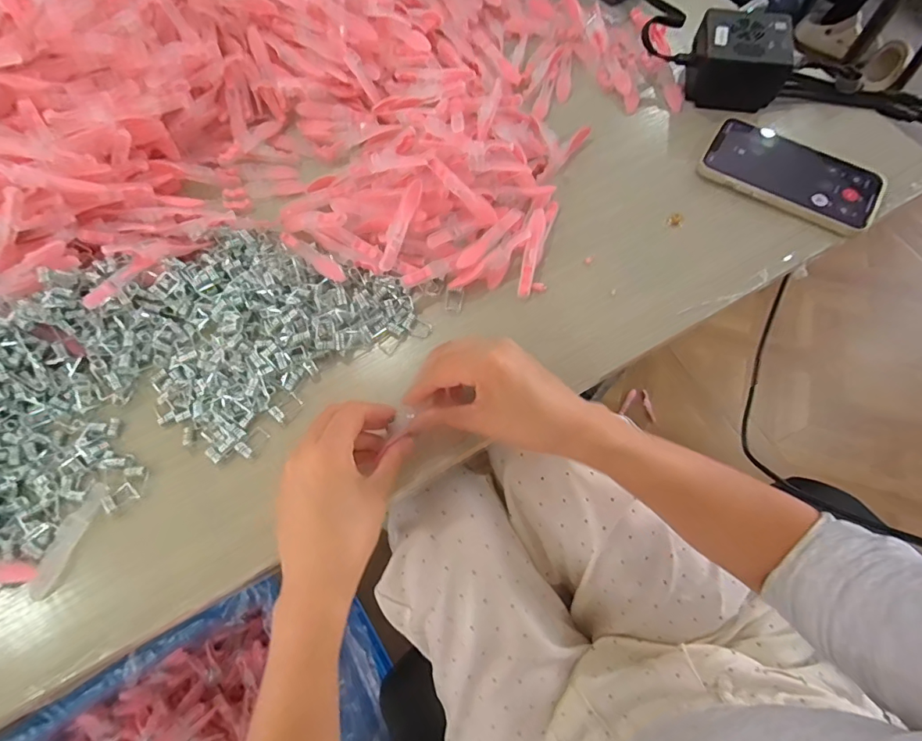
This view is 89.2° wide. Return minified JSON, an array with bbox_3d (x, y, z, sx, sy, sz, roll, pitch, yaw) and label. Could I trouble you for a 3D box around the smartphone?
[{"bbox_3d":[0.292,-0.177,0.413,0.143,0.011,0.081,28,77,11],"label":"smartphone"}]

